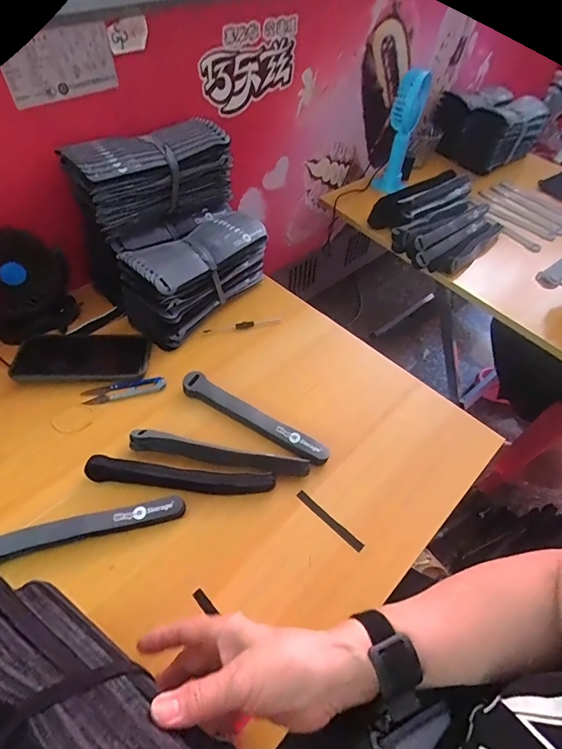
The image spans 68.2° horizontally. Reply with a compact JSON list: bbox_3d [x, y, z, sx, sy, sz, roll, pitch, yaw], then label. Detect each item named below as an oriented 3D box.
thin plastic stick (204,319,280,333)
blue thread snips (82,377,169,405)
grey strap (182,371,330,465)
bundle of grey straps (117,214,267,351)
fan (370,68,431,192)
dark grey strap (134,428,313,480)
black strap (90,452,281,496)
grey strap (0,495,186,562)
[{"bbox_3d":[-0.055,-0.071,0.598,0.109,0.004,0.014,-10,55,-12],"label":"thin plastic stick"},{"bbox_3d":[-0.196,0.018,0.520,0.100,0.007,0.024,-11,54,-13],"label":"blue thread snips"},{"bbox_3d":[-0.035,0.054,0.494,0.196,0.023,0.027,29,56,17],"label":"grey strap"},{"bbox_3d":[-0.123,-0.149,0.594,0.107,0.095,0.214,32,57,20],"label":"bundle of grey straps"},{"bbox_3d":[0.252,-0.503,0.869,0.066,0.225,0.112,14,53,6],"label":"fan"},{"bbox_3d":[-0.068,0.087,0.454,0.196,0.014,0.023,10,52,3],"label":"dark grey strap"},{"bbox_3d":[-0.106,0.107,0.437,0.194,0.015,0.024,5,52,0],"label":"black strap"},{"bbox_3d":[-0.194,0.152,0.407,0.192,0.019,0.028,-10,53,-12],"label":"grey strap"}]

